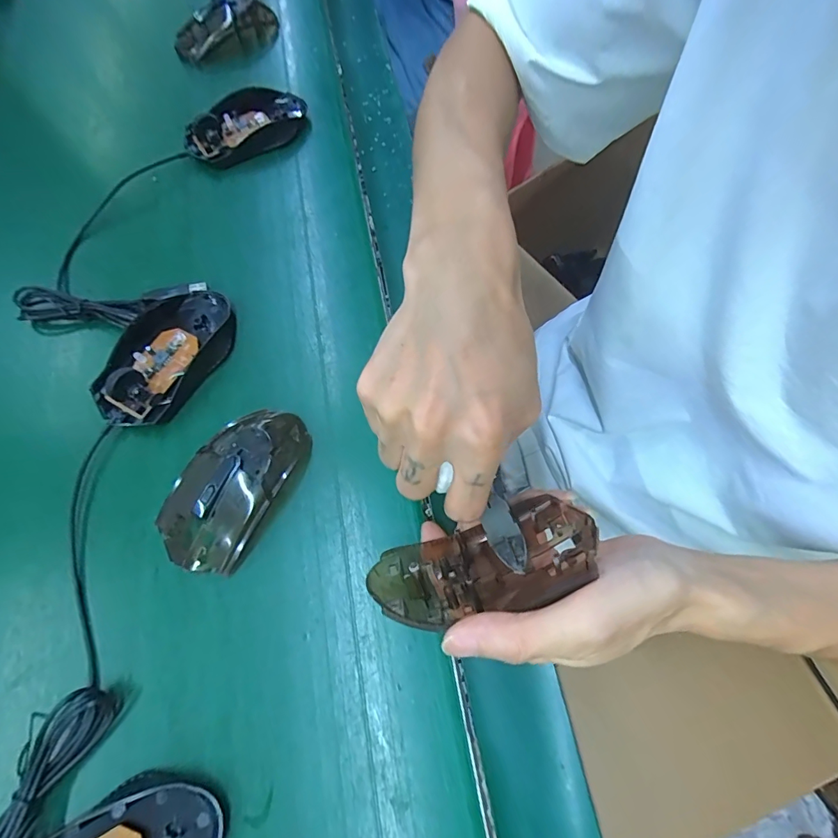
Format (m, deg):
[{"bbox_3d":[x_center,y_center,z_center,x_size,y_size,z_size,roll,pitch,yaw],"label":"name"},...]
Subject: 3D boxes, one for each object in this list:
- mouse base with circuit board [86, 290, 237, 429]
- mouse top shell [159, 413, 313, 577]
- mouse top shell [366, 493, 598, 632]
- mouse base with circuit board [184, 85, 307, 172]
[{"bbox_3d":[-0.180,-0.048,0.310,0.063,0.025,0.112,30,72,13],"label":"mouse base with circuit board"},{"bbox_3d":[-0.114,0.040,0.272,0.059,0.031,0.107,33,72,14],"label":"mouse top shell"},{"bbox_3d":[0.033,0.075,0.223,0.111,0.029,0.060,-17,34,4],"label":"mouse top shell"},{"bbox_3d":[-0.161,-0.277,0.406,0.114,0.028,0.065,-27,70,-9],"label":"mouse base with circuit board"}]

